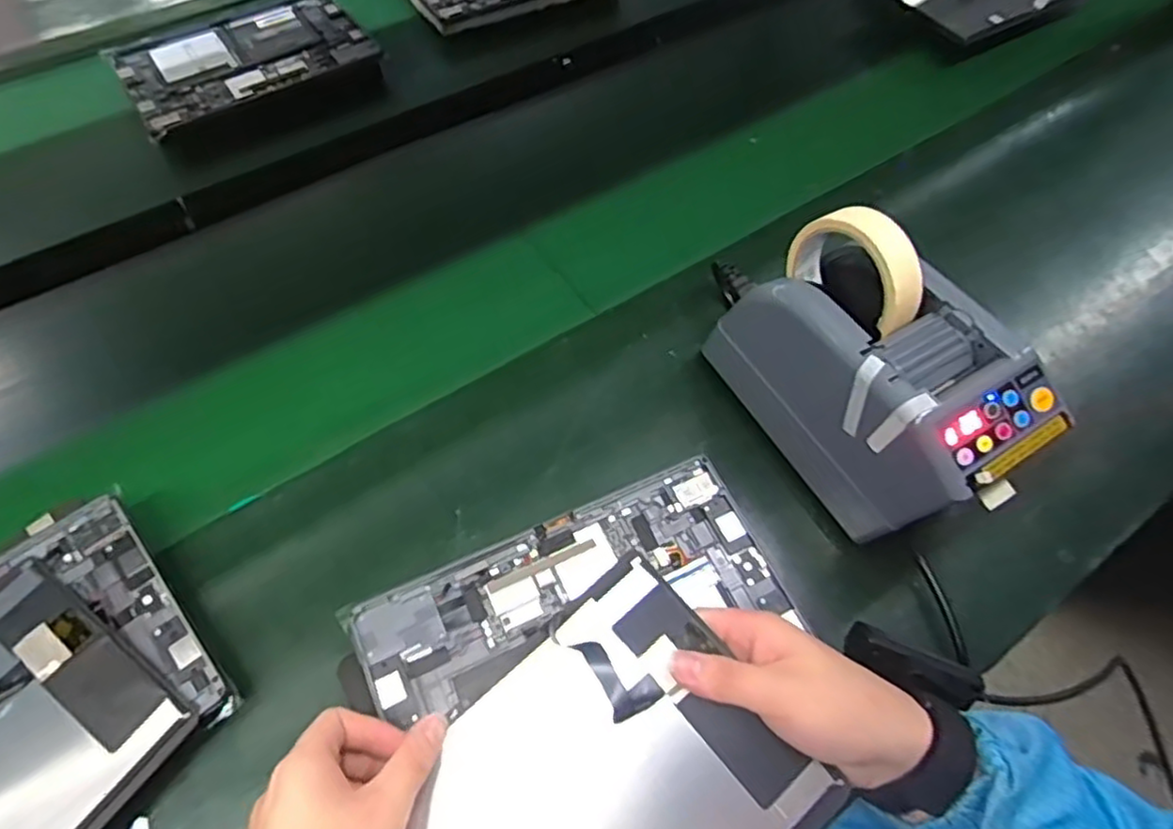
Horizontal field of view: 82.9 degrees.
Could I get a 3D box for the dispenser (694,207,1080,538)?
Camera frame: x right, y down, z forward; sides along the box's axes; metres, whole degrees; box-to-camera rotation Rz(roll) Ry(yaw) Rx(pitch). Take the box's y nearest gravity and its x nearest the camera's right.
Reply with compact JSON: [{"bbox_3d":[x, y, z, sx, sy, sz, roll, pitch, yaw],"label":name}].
[{"bbox_3d":[0.200,-0.025,0.467,0.109,0.162,0.202,-28,64,-18],"label":"dispenser"}]

